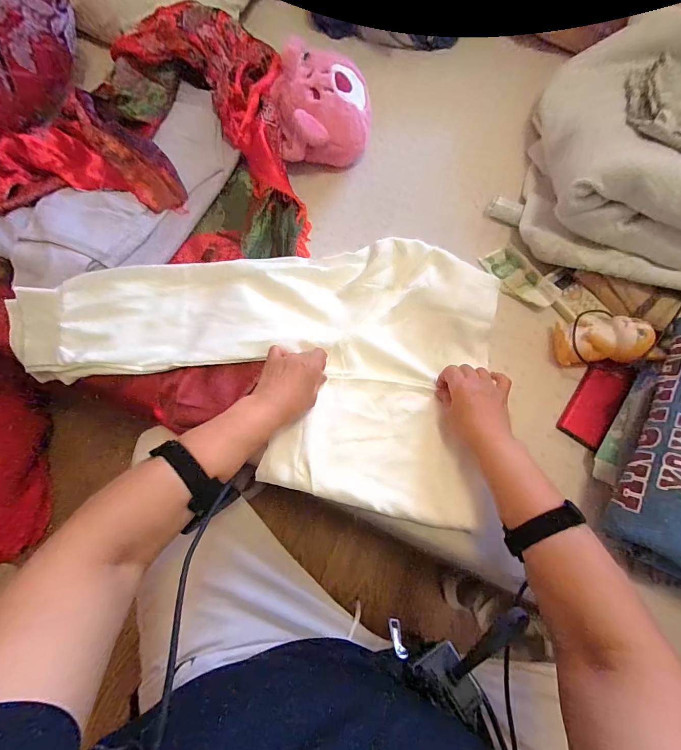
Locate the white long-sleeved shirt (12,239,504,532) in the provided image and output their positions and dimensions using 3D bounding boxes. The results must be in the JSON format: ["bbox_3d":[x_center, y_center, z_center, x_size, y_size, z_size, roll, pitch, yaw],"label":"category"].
[{"bbox_3d":[-0.111,-0.038,0.518,0.644,0.042,0.381,7,73,2],"label":"white long-sleeved shirt"}]

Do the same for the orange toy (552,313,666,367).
[{"bbox_3d":[0.360,-0.053,0.508,0.109,0.065,0.077,2,73,0],"label":"orange toy"}]

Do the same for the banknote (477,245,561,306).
[{"bbox_3d":[0.279,-0.152,0.567,0.057,0.022,0.123,-31,63,-10],"label":"banknote"}]

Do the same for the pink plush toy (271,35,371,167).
[{"bbox_3d":[-0.031,-0.454,0.615,0.151,0.083,0.169,-4,73,-2],"label":"pink plush toy"}]

